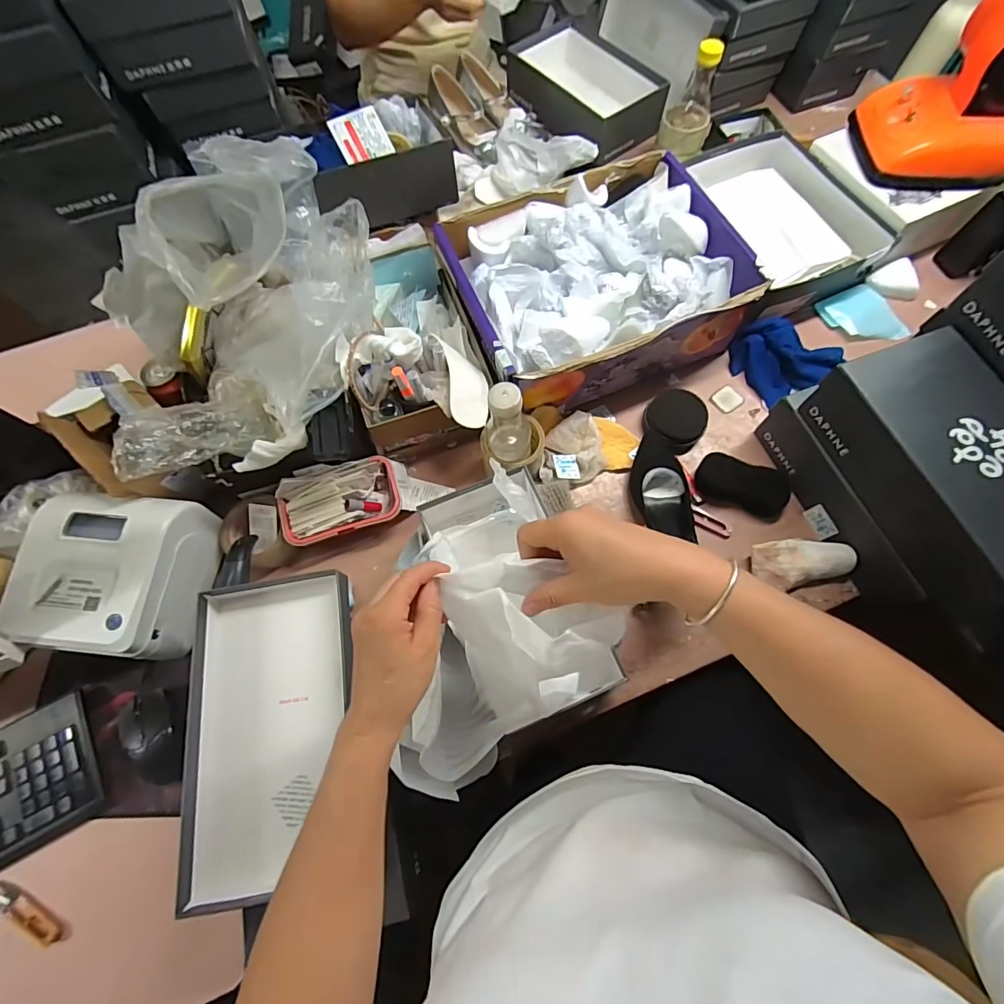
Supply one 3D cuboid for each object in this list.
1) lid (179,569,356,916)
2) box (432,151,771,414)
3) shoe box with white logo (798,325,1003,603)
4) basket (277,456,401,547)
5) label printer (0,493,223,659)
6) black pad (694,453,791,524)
[{"bbox_3d":[-0.249,0.241,0.513,0.161,0.055,0.307,-10,70,-2],"label":"lid"},{"bbox_3d":[0.137,-0.336,0.728,0.396,0.127,0.319,-21,71,-6],"label":"box"},{"bbox_3d":[0.521,-0.043,0.544,0.161,0.098,0.291,-20,71,-6],"label":"shoe box with white logo"},{"bbox_3d":[-0.229,0.000,0.656,0.166,0.051,0.094,-17,70,-4],"label":"basket"},{"bbox_3d":[-0.484,0.088,0.588,0.172,0.099,0.191,4,70,3],"label":"label printer"},{"bbox_3d":[0.352,-0.023,0.682,0.131,0.037,0.067,26,73,10],"label":"black pad"}]

